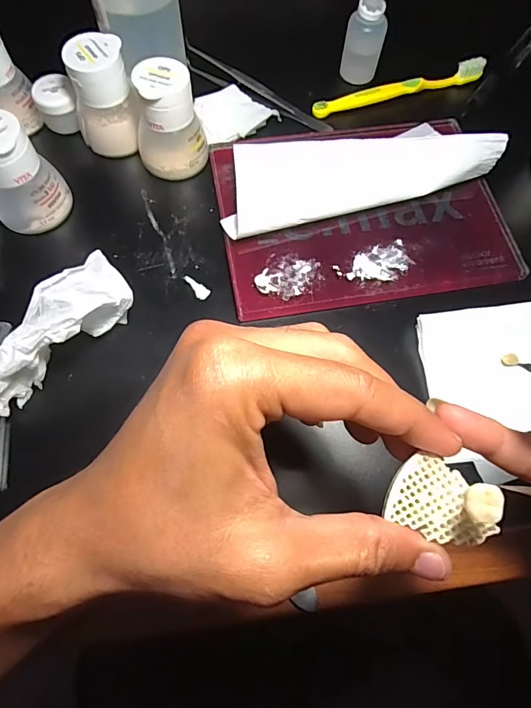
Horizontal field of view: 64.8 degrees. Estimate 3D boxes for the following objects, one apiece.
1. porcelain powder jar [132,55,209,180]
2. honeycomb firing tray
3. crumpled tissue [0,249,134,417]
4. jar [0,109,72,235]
[{"bbox_3d":[-0.067,-0.161,0.289,0.046,0.057,0.041,-14,70,-7],"label":"porcelain powder jar"},{"bbox_3d":[0.061,0.051,0.145,0.035,0.005,0.025,24,70,7],"label":"honeycomb firing tray"},{"bbox_3d":[-0.123,-0.009,0.234,0.107,0.042,0.040,-42,76,-16],"label":"crumpled tissue"},{"bbox_3d":[-0.160,-0.115,0.267,0.041,0.058,0.043,22,70,7],"label":"jar"}]

